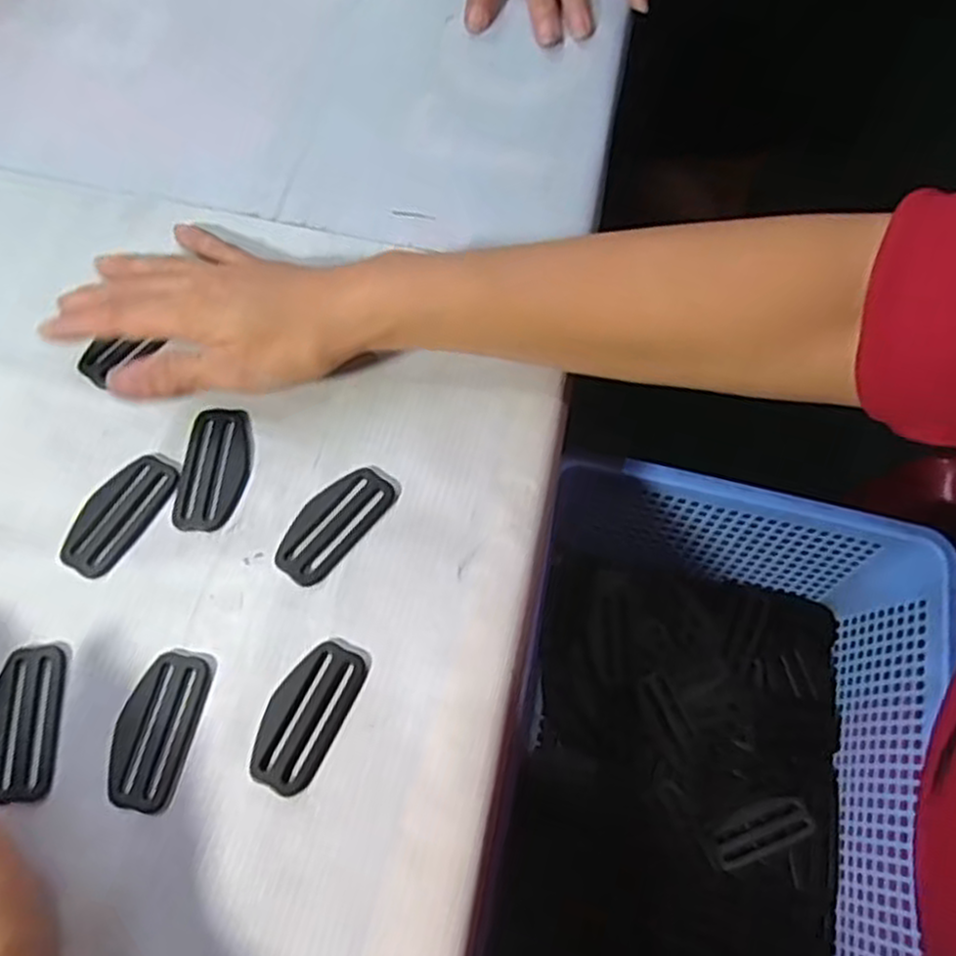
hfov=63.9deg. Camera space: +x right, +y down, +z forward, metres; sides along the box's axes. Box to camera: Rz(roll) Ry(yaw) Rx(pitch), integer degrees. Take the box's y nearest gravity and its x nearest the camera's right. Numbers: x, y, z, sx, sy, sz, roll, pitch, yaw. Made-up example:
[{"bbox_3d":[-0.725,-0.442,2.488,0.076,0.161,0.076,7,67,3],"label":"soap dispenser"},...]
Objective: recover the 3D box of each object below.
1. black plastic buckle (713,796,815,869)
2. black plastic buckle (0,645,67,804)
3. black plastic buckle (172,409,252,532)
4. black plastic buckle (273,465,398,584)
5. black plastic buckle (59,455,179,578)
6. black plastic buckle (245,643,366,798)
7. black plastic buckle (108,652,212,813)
[{"bbox_3d":[0.159,0.197,0.431,0.056,0.011,0.024,-20,68,-10],"label":"black plastic buckle"},{"bbox_3d":[-0.183,0.097,0.306,0.027,0.004,0.059,-4,67,-1],"label":"black plastic buckle"},{"bbox_3d":[-0.121,-0.005,0.352,0.030,0.004,0.060,5,67,2],"label":"black plastic buckle"},{"bbox_3d":[-0.065,0.019,0.340,0.028,0.004,0.058,39,73,15],"label":"black plastic buckle"},{"bbox_3d":[-0.161,0.015,0.342,0.030,0.004,0.059,25,70,10],"label":"black plastic buckle"},{"bbox_3d":[-0.069,0.094,0.307,0.030,0.004,0.059,23,69,9],"label":"black plastic buckle"},{"bbox_3d":[-0.130,0.100,0.307,0.030,0.004,0.059,12,68,5],"label":"black plastic buckle"}]

